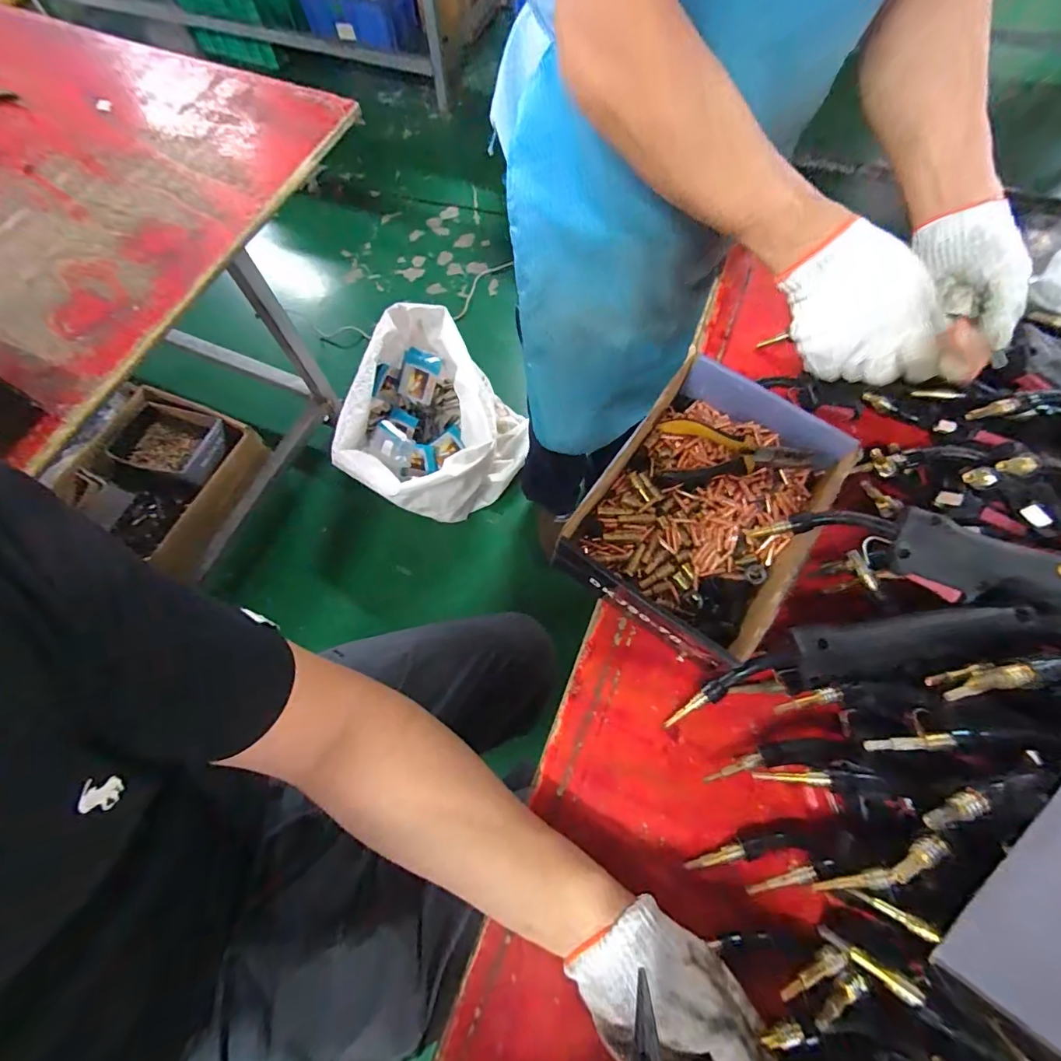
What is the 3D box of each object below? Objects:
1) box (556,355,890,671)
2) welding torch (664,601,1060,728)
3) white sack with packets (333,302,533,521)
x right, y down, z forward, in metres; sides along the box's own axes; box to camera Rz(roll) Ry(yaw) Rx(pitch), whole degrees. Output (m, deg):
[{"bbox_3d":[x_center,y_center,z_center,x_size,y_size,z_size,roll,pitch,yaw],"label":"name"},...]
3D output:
[{"bbox_3d":[0.170,-0.024,0.446,0.188,0.066,0.257,34,73,11],"label":"box"},{"bbox_3d":[0.262,0.091,0.355,0.317,0.037,0.049,-16,70,15],"label":"welding torch"},{"bbox_3d":[-0.260,-0.263,1.241,0.441,0.277,0.450,32,73,11],"label":"white sack with packets"}]

